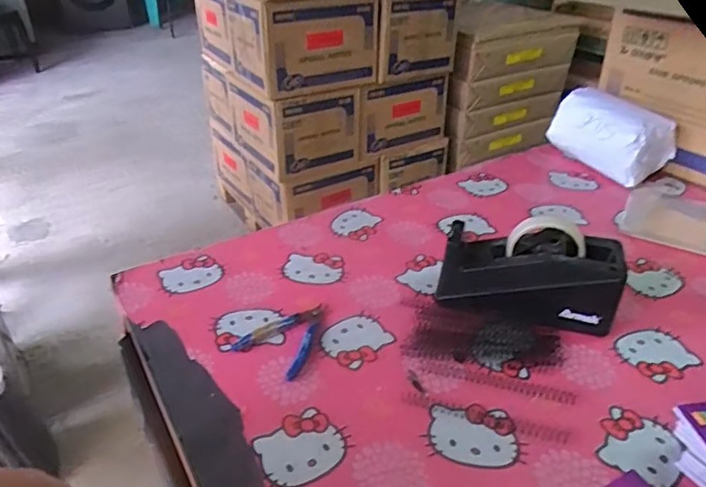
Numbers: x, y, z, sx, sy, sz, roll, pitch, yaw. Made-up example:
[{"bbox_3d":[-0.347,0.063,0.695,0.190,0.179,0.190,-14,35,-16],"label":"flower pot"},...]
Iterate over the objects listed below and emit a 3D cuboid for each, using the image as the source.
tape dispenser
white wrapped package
[{"bbox_3d":[0.202,0.034,0.646,0.196,0.108,0.082,7,32,9],"label":"tape dispenser"},{"bbox_3d":[0.455,-0.192,0.998,0.107,0.127,0.191,-20,38,-31],"label":"white wrapped package"}]

